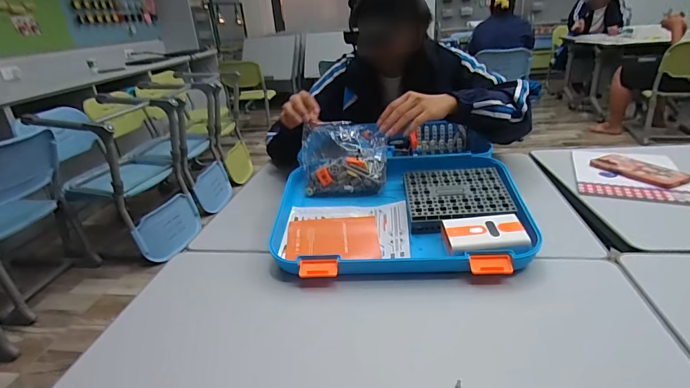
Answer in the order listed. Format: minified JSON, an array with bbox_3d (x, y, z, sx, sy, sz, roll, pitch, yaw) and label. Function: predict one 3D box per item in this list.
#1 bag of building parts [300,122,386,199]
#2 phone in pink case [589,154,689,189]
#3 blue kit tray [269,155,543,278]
[{"bbox_3d":[0.000,-0.069,0.744,0.149,0.141,0.027,-3,-14,6],"label":"bag of building parts"},{"bbox_3d":[0.614,-0.051,0.833,0.079,0.018,0.167,-14,26,-19],"label":"phone in pink case"},{"bbox_3d":[0.090,0.021,0.676,0.398,0.057,0.303,-5,36,8],"label":"blue kit tray"}]

